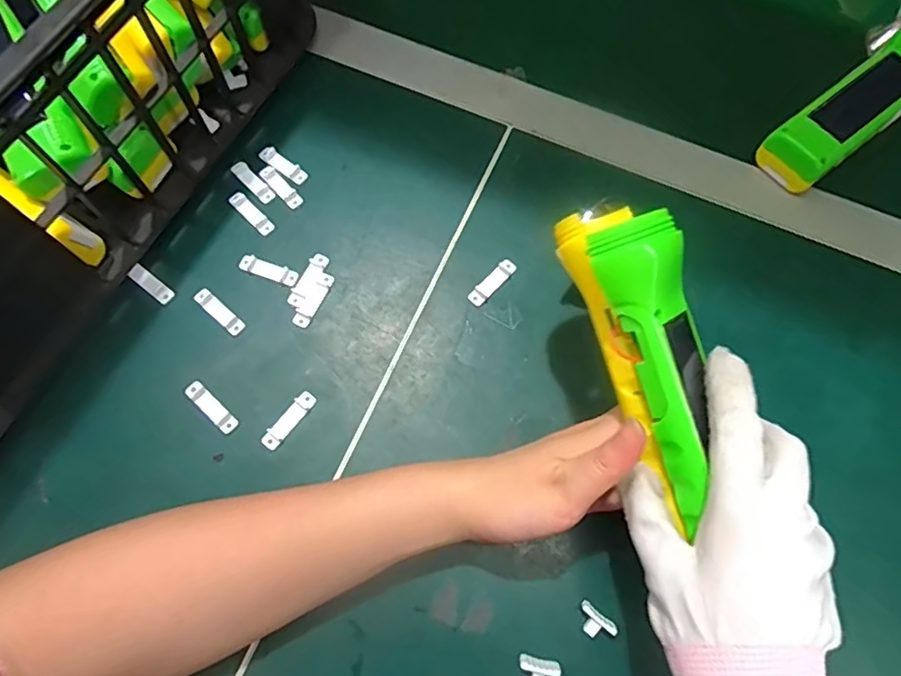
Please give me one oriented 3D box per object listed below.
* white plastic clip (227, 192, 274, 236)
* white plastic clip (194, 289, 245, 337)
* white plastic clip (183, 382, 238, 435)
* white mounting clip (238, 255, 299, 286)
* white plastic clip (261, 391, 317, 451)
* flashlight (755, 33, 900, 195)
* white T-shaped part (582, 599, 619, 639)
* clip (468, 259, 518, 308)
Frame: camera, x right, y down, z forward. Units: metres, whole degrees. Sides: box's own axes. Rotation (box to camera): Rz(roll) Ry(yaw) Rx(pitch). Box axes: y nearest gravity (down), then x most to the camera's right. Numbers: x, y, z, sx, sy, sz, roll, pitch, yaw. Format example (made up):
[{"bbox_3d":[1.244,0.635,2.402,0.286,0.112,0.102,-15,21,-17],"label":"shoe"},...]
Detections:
[{"bbox_3d":[-0.129,-0.081,0.364,0.035,0.004,0.011,43,74,13],"label":"white plastic clip"},{"bbox_3d":[-0.140,-0.016,0.340,0.037,0.004,0.010,39,73,12],"label":"white plastic clip"},{"bbox_3d":[-0.136,0.039,0.320,0.036,0.004,0.010,41,73,12],"label":"white plastic clip"},{"bbox_3d":[-0.113,-0.042,0.350,0.037,0.004,0.010,20,70,5],"label":"white mounting clip"},{"bbox_3d":[-0.092,0.047,0.319,0.011,0.004,0.037,38,73,11],"label":"white plastic clip"},{"bbox_3d":[0.283,-0.159,0.383,0.155,0.041,0.046,-37,75,-14],"label":"flashlight"},{"bbox_3d":[0.074,0.146,0.287,0.021,0.006,0.013,42,75,10],"label":"white T-shaped part"},{"bbox_3d":[0.026,-0.035,0.352,0.011,0.004,0.037,42,73,12],"label":"clip"}]

